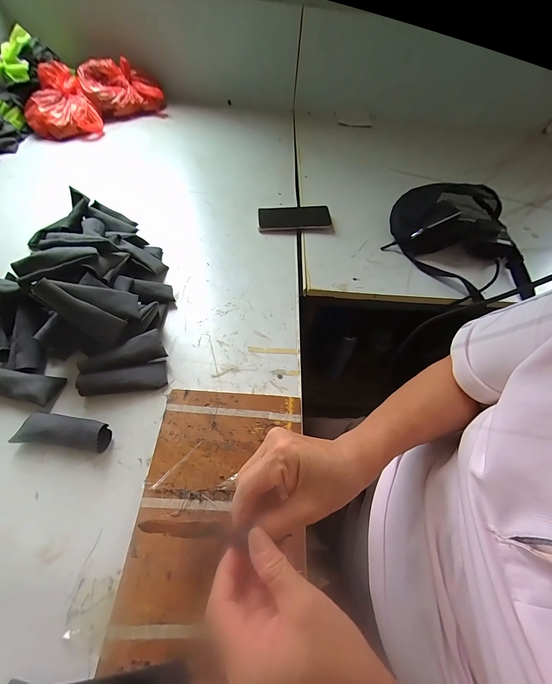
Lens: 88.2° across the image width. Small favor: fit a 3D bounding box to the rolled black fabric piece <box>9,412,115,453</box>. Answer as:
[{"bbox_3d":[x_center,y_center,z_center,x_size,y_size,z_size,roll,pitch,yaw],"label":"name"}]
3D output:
[{"bbox_3d":[-0.255,0.107,0.345,0.106,0.025,0.037,8,56,0],"label":"rolled black fabric piece"}]

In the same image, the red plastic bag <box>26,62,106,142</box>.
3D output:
[{"bbox_3d":[-0.587,-0.646,0.767,0.172,0.104,0.207,-25,62,-20],"label":"red plastic bag"}]

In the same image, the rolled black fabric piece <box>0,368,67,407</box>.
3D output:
[{"bbox_3d":[-0.340,0.049,0.369,0.102,0.032,0.039,13,56,3],"label":"rolled black fabric piece"}]

